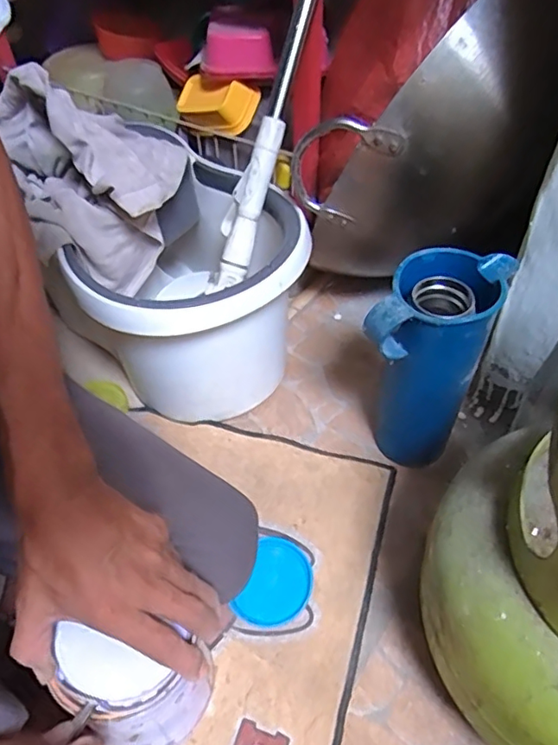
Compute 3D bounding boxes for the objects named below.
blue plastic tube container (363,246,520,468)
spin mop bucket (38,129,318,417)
[{"bbox_3d":[0.140,0.005,0.540,0.089,0.233,0.117,26,54,22],"label":"blue plastic tube container"},{"bbox_3d":[-0.103,-0.086,0.645,0.250,0.204,0.229,-1,48,1],"label":"spin mop bucket"}]

